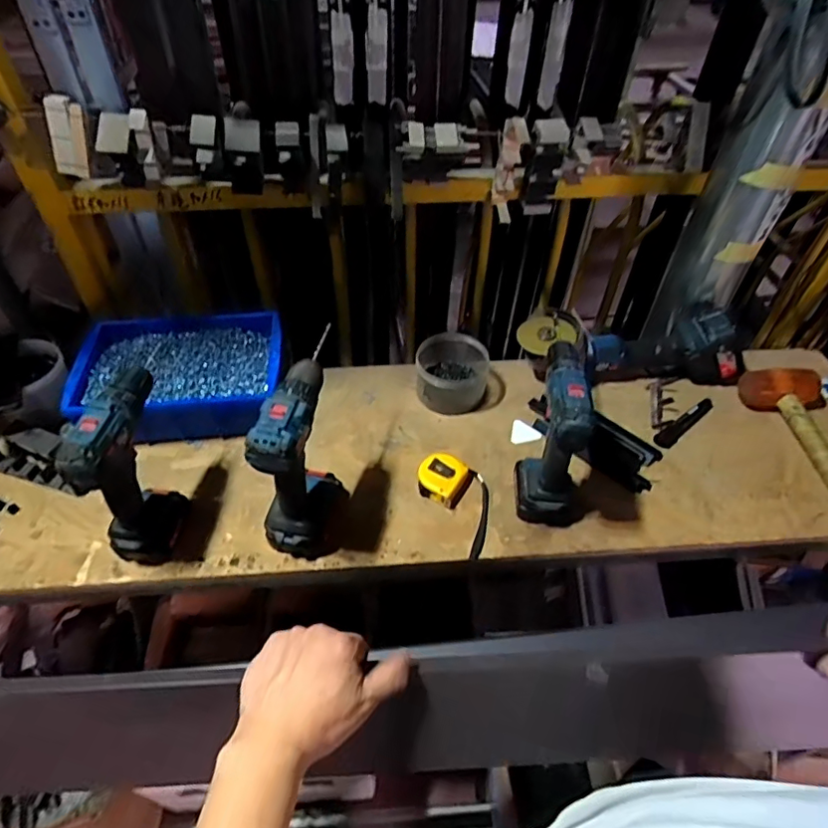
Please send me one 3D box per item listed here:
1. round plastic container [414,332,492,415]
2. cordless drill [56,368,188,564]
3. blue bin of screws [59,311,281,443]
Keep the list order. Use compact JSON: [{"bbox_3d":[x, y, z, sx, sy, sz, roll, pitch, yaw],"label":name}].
[{"bbox_3d":[0.066,-0.074,0.901,0.120,0.082,0.120,4,48,1],"label":"round plastic container"},{"bbox_3d":[-0.333,0.065,0.658,0.071,0.208,0.141,-2,48,-4],"label":"cordless drill"},{"bbox_3d":[-0.358,-0.060,0.865,0.300,0.074,0.222,-2,48,-5],"label":"blue bin of screws"}]

